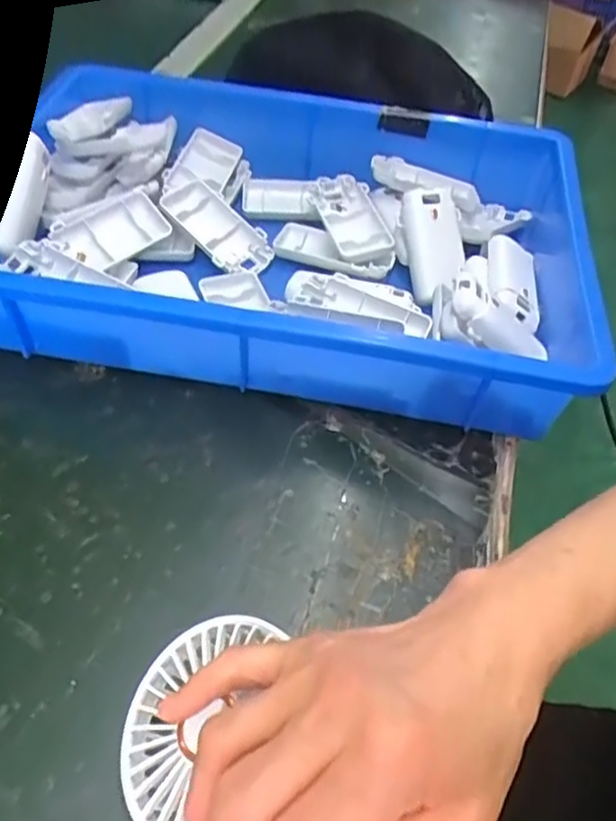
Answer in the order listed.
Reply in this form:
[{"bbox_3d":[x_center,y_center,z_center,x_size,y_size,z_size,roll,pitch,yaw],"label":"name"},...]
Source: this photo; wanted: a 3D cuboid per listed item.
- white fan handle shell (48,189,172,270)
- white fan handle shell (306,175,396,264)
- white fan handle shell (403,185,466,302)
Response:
[{"bbox_3d":[-0.149,-0.135,0.485,0.080,0.012,0.048,-34,89,-22],"label":"white fan handle shell"},{"bbox_3d":[0.033,-0.161,0.531,0.044,0.025,0.113,-9,53,-13],"label":"white fan handle shell"},{"bbox_3d":[0.098,-0.131,0.500,0.043,0.019,0.094,0,83,-5],"label":"white fan handle shell"}]

